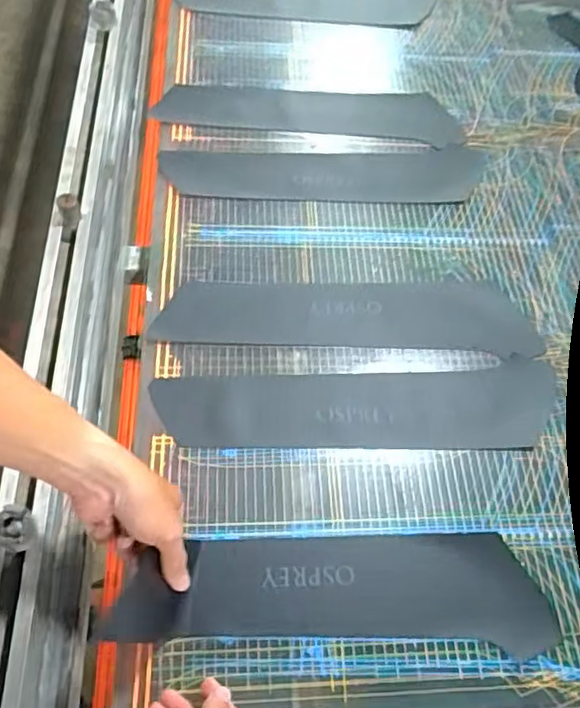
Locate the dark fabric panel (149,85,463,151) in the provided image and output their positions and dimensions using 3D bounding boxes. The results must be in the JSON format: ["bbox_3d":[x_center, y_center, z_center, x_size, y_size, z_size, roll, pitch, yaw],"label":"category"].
[{"bbox_3d":[0.028,-0.381,0.922,0.453,0.017,0.108,6,59,4],"label":"dark fabric panel"}]

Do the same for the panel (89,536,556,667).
[{"bbox_3d":[0.043,0.234,0.588,0.421,0.016,0.105,1,59,-4],"label":"panel"}]

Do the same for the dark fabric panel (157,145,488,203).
[{"bbox_3d":[0.048,-0.268,0.866,0.464,0.011,0.110,3,61,-5],"label":"dark fabric panel"}]

